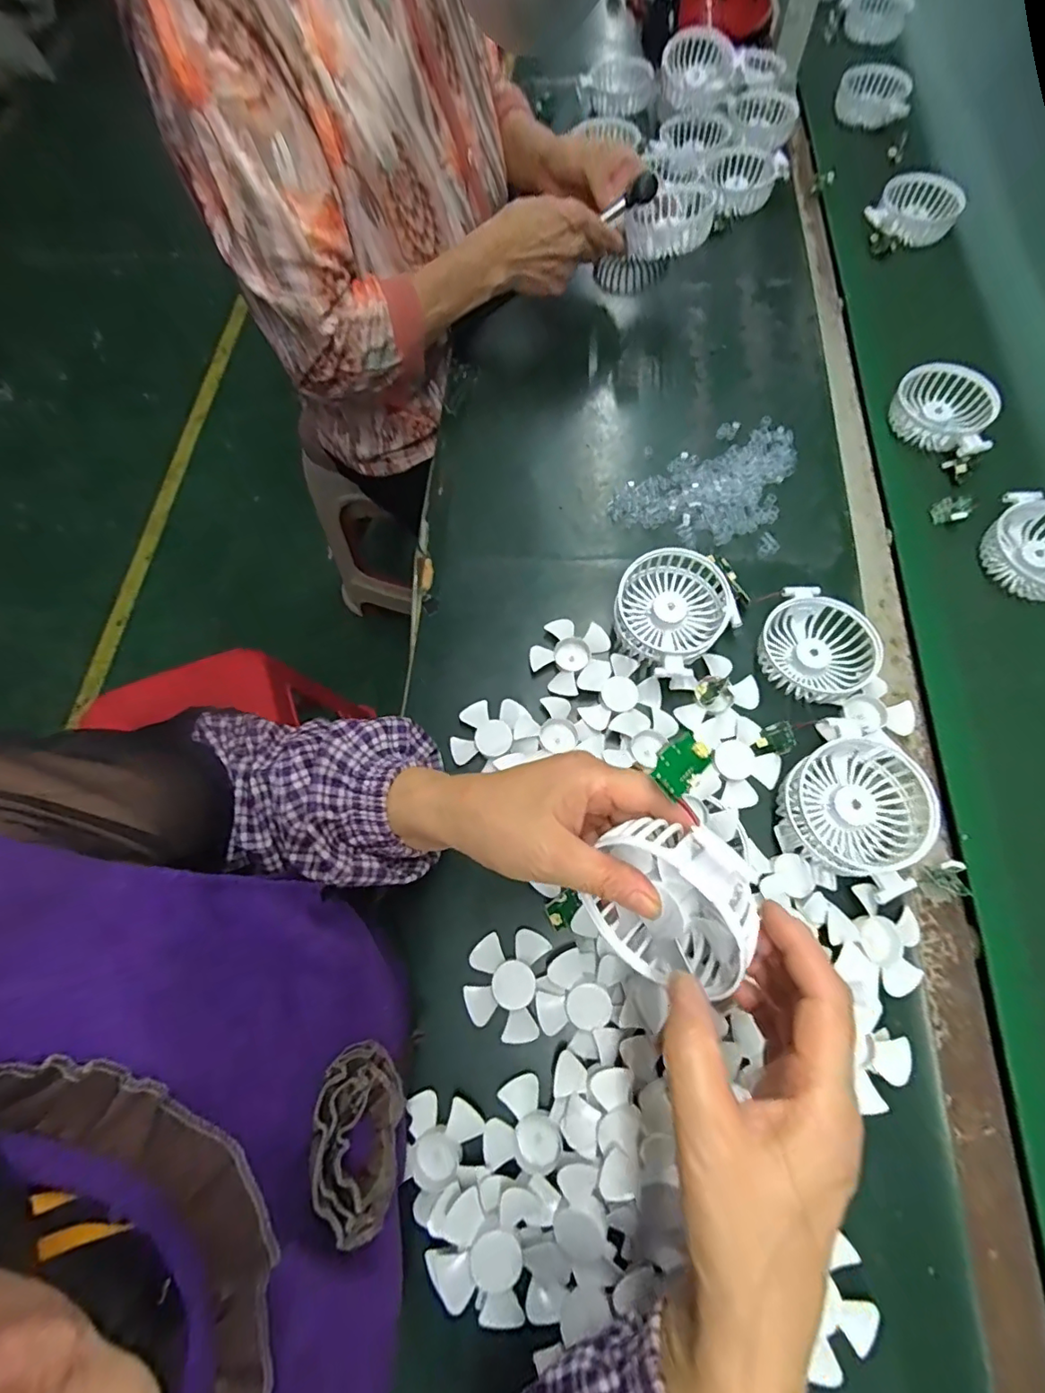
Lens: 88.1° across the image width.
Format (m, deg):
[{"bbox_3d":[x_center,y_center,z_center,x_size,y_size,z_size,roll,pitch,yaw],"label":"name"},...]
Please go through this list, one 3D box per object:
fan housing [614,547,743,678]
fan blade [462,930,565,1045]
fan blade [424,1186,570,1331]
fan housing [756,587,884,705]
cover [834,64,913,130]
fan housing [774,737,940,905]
[{"bbox_3d":[0.123,-0.070,0.453,0.089,0.056,0.088,-1,68,2],"label":"fan housing"},{"bbox_3d":[-0.008,0.203,0.384,0.064,0.009,0.069,-1,68,2],"label":"fan blade"},{"bbox_3d":[-0.012,0.334,0.322,0.069,0.018,0.070,-1,68,2],"label":"fan blade"},{"bbox_3d":[0.243,-0.040,0.444,0.091,0.026,0.084,-1,68,2],"label":"fan housing"},{"bbox_3d":[0.499,-0.856,0.768,0.094,0.039,0.060,15,70,8],"label":"cover"},{"bbox_3d":[0.236,0.082,0.386,0.085,0.050,0.098,21,71,11],"label":"fan housing"}]

